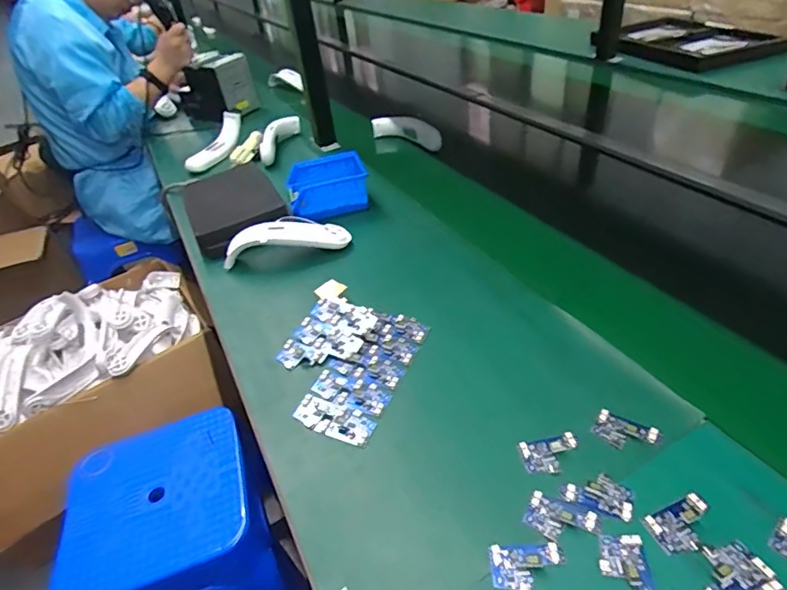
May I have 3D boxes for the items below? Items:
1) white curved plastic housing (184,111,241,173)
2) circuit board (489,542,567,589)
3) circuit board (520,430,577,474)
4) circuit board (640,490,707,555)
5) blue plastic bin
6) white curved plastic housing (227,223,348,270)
[{"bbox_3d":[-0.404,-0.349,1.112,0.072,0.046,0.197,11,57,21],"label":"white curved plastic housing"},{"bbox_3d":[0.106,0.215,0.380,0.058,0.005,0.035,-4,40,5],"label":"circuit board"},{"bbox_3d":[0.149,0.150,0.453,0.054,0.006,0.036,-10,40,-3],"label":"circuit board"},{"bbox_3d":[0.237,0.187,0.393,0.057,0.004,0.034,-20,41,-13],"label":"circuit board"},{"bbox_3d":[-0.117,-0.192,0.862,0.137,0.073,0.109,-14,40,-7],"label":"blue plastic bin"},{"bbox_3d":[-0.166,-0.078,0.757,0.197,0.055,0.048,-12,40,-4],"label":"white curved plastic housing"}]

